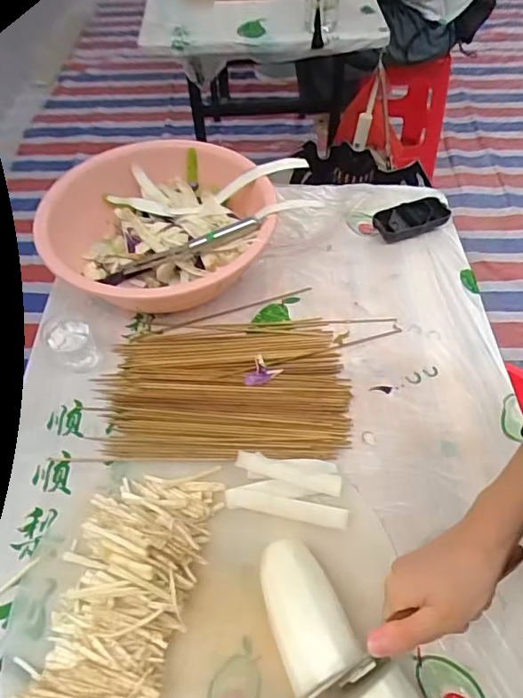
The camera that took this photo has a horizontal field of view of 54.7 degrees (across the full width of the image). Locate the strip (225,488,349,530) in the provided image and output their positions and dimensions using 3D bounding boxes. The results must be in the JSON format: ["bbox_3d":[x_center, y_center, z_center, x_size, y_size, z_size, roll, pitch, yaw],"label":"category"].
[{"bbox_3d":[0.024,0.155,0.497,0.120,0.005,0.020,10,55,9],"label":"strip"}]

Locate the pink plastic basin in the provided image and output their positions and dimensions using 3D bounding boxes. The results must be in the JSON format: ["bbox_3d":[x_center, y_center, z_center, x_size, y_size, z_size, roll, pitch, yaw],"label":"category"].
[{"bbox_3d":[-0.127,-0.151,0.663,0.271,0.101,0.268,4,54,5],"label":"pink plastic basin"}]

